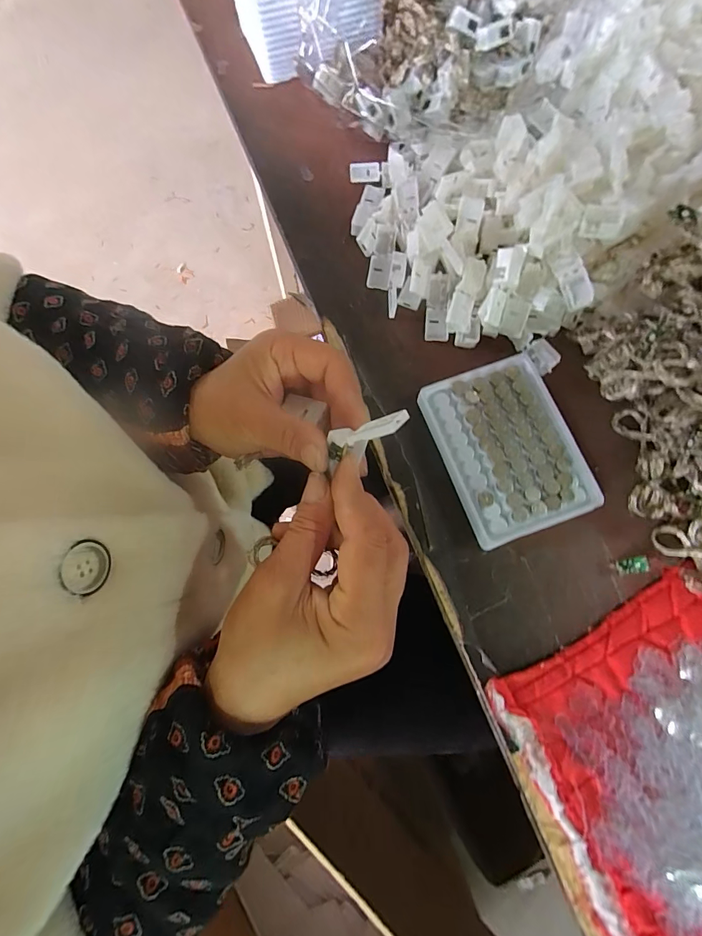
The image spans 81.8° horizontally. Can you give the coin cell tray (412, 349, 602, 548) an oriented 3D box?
[{"bbox_3d":[0.120,-0.015,0.314,0.096,0.018,0.129,-20,77,-4],"label":"coin cell tray"}]

